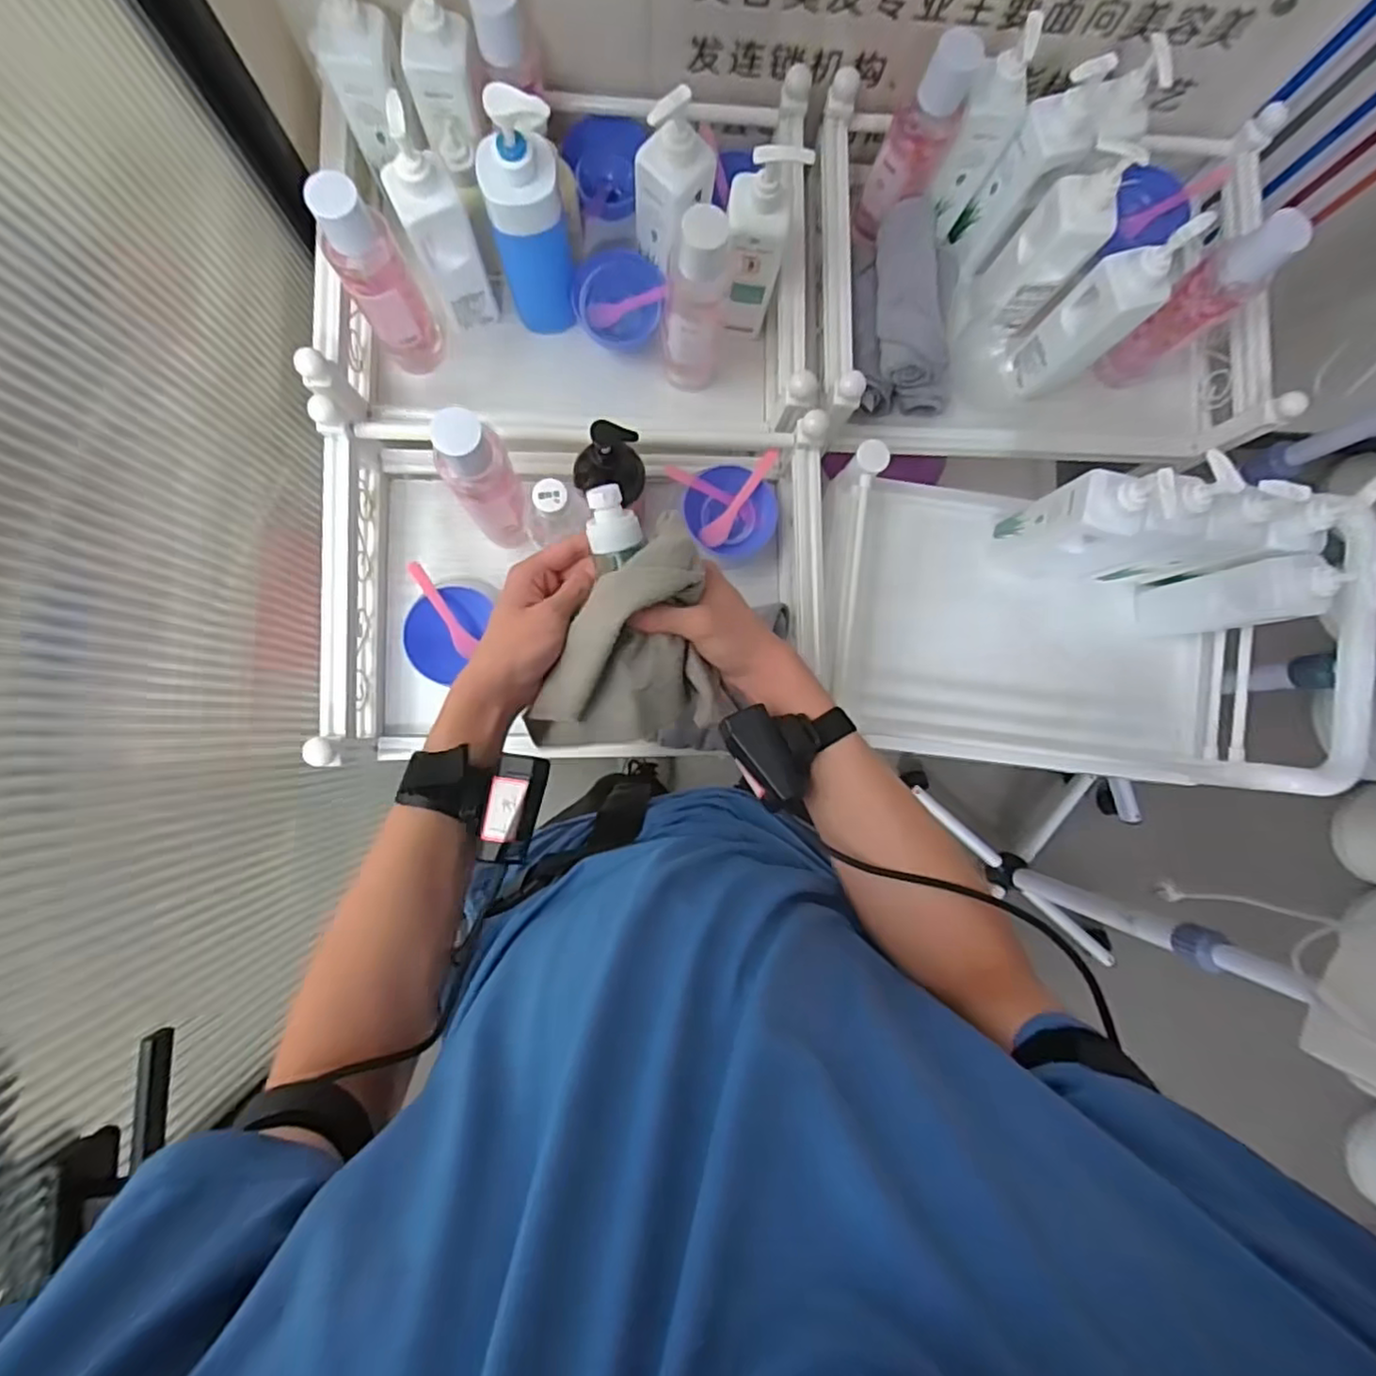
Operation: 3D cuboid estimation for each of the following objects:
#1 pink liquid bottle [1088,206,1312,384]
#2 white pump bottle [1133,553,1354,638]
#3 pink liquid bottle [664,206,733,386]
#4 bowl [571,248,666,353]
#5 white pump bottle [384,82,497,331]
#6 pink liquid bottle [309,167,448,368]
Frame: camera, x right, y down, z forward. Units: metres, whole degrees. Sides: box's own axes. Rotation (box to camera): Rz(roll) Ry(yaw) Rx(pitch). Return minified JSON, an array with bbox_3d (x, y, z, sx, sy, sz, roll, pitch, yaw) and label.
[{"bbox_3d":[0.528,-0.398,0.689,0.076,0.213,0.060,-35,90,-5],"label":"pink liquid bottle"},{"bbox_3d":[0.558,-0.092,0.694,0.052,0.207,0.060,-8,88,-5],"label":"white pump bottle"},{"bbox_3d":[0.012,-0.383,0.669,0.061,0.227,0.075,16,86,-3],"label":"pink liquid bottle"},{"bbox_3d":[-0.074,-0.436,0.745,0.096,0.095,0.053,-14,43,10],"label":"bowl"},{"bbox_3d":[-0.236,-0.434,0.636,0.062,0.218,0.052,-29,90,-5],"label":"white pump bottle"},{"bbox_3d":[-0.295,-0.388,0.644,0.064,0.223,0.048,-30,90,-5],"label":"pink liquid bottle"}]

